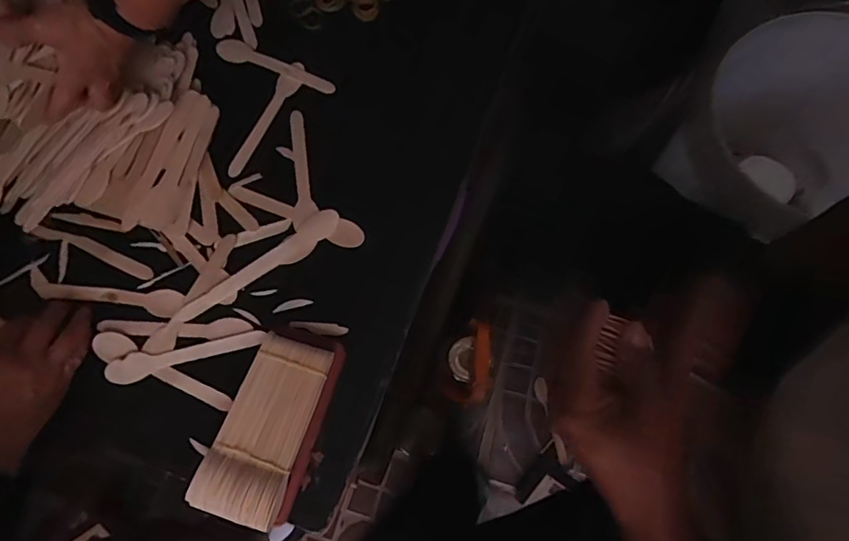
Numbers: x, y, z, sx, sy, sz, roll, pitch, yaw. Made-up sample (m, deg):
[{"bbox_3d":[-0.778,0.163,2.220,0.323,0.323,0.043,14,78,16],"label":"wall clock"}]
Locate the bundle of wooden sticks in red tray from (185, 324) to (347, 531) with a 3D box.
[{"bbox_3d":[-0.137,0.138,0.469,0.082,0.044,0.175,18,73,9],"label":"bundle of wooden sticks in red tray"}]

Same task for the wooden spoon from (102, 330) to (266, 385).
[{"bbox_3d":[-0.235,0.081,0.503,0.156,0.005,0.027,-16,70,-2],"label":"wooden spoon"}]

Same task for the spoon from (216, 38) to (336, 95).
[{"bbox_3d":[-0.179,-0.242,0.602,0.159,0.014,0.027,26,74,13],"label":"spoon"}]

